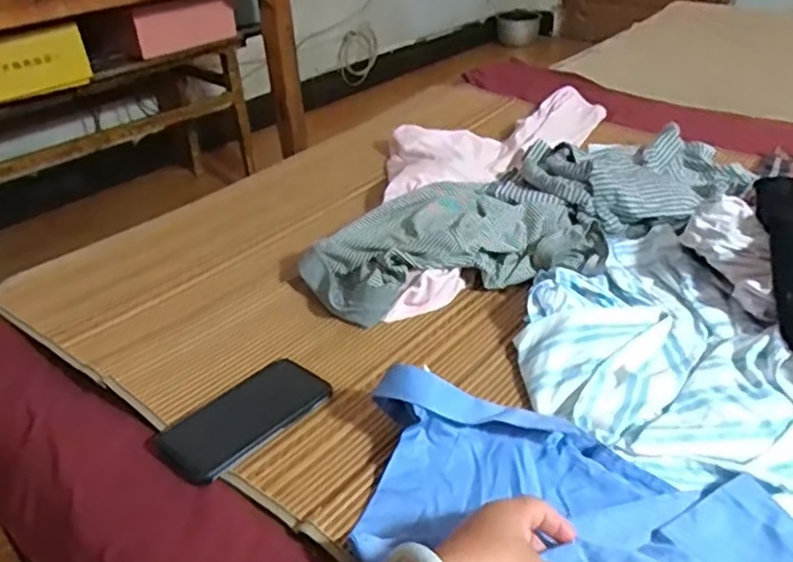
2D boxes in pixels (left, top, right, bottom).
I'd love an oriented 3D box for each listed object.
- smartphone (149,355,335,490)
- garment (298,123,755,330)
[{"bbox_3d":[-0.144,0.129,0.643,0.087,0.011,0.164,23,37,35],"label":"smartphone"},{"bbox_3d":[0.221,-0.099,0.918,0.698,0.074,0.246,-25,39,-29],"label":"garment"}]

